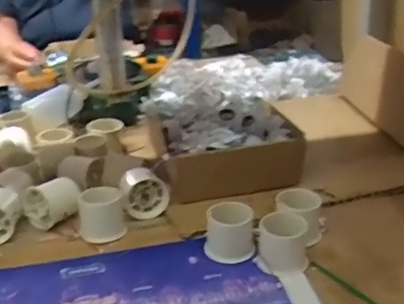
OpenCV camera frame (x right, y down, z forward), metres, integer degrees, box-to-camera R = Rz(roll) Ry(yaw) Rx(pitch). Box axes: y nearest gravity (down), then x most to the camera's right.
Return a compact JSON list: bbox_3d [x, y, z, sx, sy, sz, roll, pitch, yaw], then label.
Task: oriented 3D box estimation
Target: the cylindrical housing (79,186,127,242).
[{"bbox_3d":[-0.122,0.077,0.677,0.053,0.051,0.041,-7,28,-10],"label":"cylindrical housing"}]

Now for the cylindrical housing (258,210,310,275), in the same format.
[{"bbox_3d":[0.089,0.100,0.609,0.053,0.050,0.049,4,28,9],"label":"cylindrical housing"}]

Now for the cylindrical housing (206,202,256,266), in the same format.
[{"bbox_3d":[0.033,0.091,0.650,0.056,0.043,0.066,-1,28,1],"label":"cylindrical housing"}]

